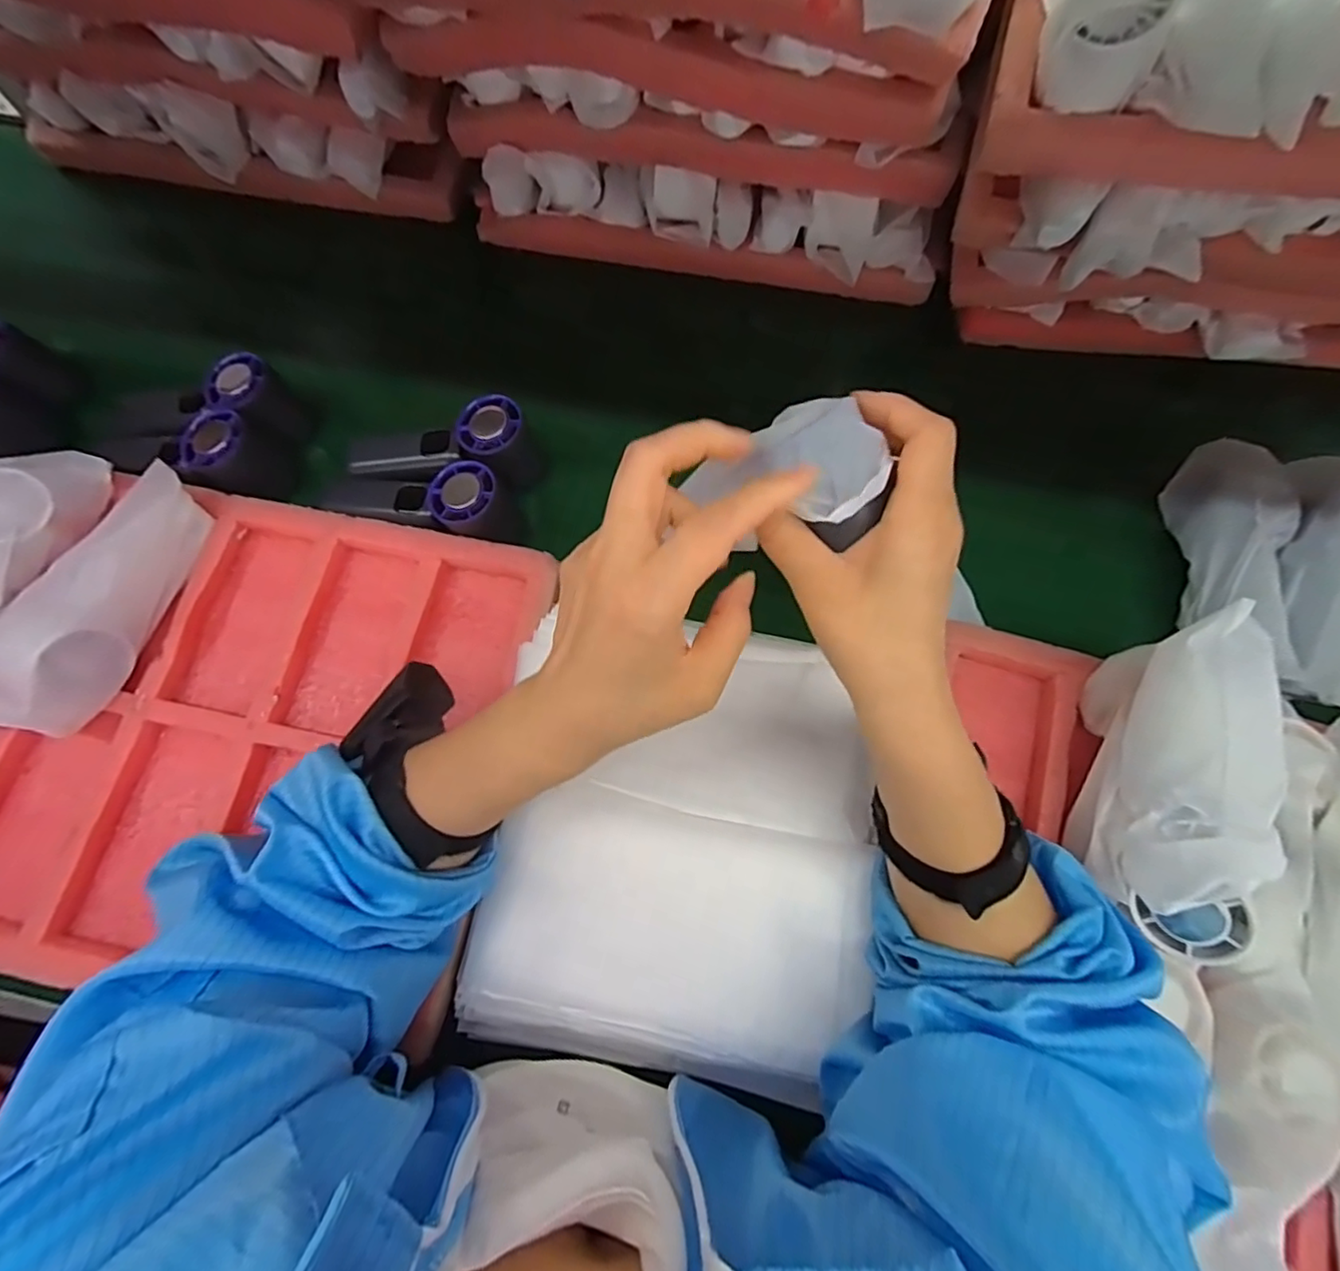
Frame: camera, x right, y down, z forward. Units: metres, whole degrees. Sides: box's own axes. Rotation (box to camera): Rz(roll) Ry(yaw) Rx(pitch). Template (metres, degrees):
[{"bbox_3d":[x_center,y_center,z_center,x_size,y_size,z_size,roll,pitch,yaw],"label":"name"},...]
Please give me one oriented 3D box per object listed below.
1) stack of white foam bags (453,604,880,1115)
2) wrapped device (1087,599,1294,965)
[{"bbox_3d":[0.007,0.134,0.390,0.232,0.048,0.273,10,73,3],"label":"stack of white foam bags"},{"bbox_3d":[0.289,0.081,0.331,0.062,0.055,0.182,9,90,3],"label":"wrapped device"}]

